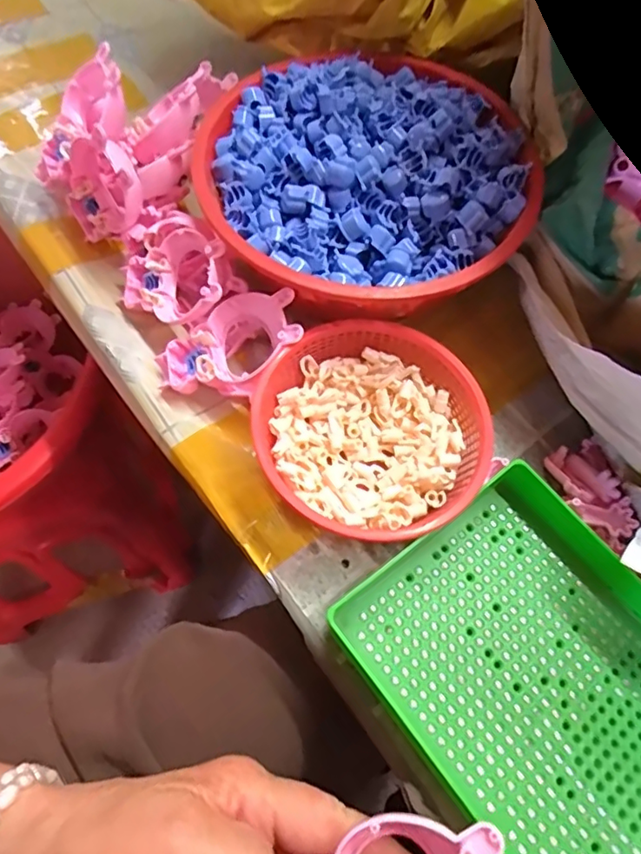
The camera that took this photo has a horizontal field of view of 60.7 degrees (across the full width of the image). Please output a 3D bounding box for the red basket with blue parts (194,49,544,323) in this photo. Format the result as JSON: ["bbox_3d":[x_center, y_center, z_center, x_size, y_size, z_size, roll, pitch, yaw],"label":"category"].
[{"bbox_3d":[0.032,-0.169,0.380,0.213,0.070,0.216,23,64,8],"label":"red basket with blue parts"}]

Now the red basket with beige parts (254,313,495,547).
[{"bbox_3d":[0.033,0.003,0.335,0.129,0.045,0.132,1,63,-3],"label":"red basket with beige parts"}]

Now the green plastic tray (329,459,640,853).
[{"bbox_3d":[0.138,0.146,0.276,0.151,0.029,0.241,-34,70,-18],"label":"green plastic tray"}]

